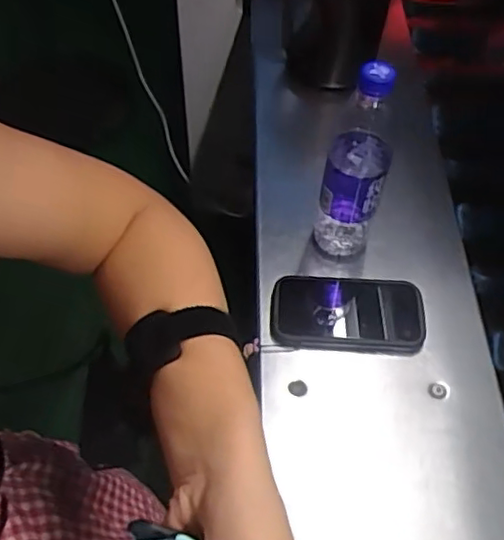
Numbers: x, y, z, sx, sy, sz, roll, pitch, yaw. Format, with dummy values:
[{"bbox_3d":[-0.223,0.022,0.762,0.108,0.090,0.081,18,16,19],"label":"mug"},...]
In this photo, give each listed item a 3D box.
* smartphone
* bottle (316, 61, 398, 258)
[{"bbox_3d":[0.101,0.045,0.657,0.158,0.013,0.087,5,56,3],"label":"smartphone"},{"bbox_3d":[0.105,-0.104,0.628,0.063,0.234,0.068,8,56,4],"label":"bottle"}]

